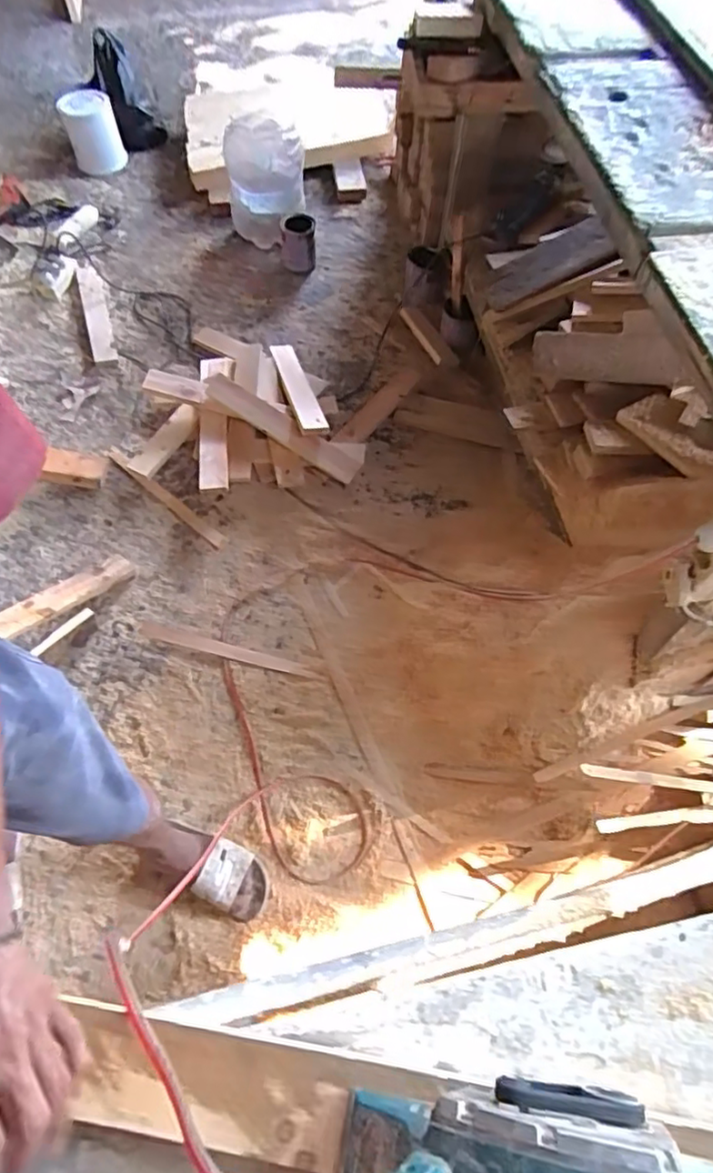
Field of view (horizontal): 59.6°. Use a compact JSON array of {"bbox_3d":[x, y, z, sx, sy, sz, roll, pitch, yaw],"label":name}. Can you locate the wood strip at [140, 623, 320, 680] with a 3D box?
[{"bbox_3d":[-0.282,0.141,1.369,0.409,0.014,0.036,14,61,4],"label":"wood strip"}]

